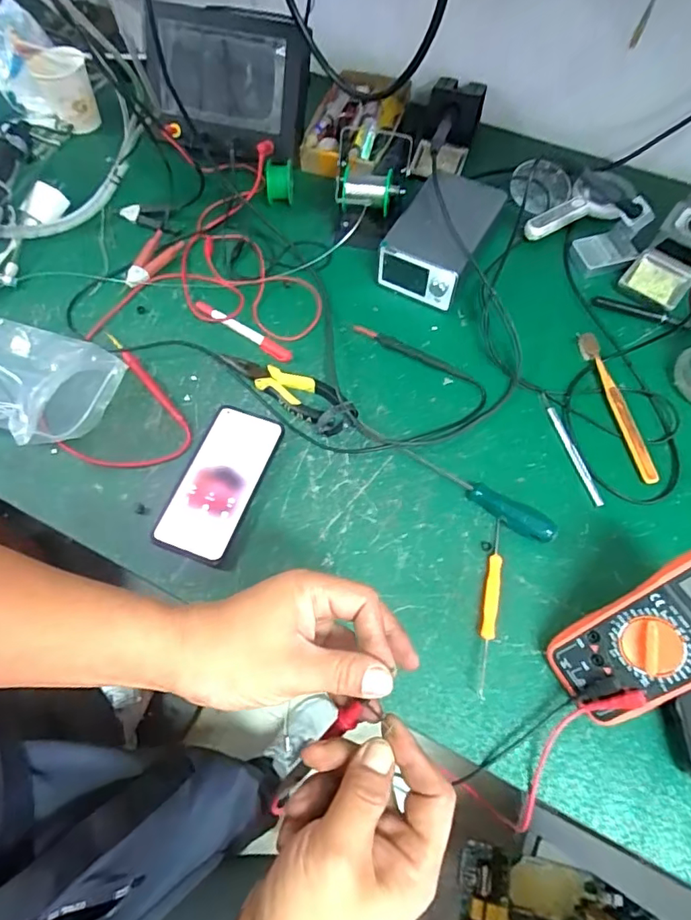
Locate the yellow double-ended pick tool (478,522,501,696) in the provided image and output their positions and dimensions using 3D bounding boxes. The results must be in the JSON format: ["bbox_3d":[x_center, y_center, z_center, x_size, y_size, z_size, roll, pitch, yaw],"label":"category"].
[{"bbox_3d":[0.132,0.130,0.480,0.013,0.015,0.161,11,66,5],"label":"yellow double-ended pick tool"}]

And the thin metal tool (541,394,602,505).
[{"bbox_3d":[0.237,-0.013,0.553,0.012,0.006,0.134,-14,66,-6],"label":"thin metal tool"}]

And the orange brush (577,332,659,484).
[{"bbox_3d":[0.294,-0.063,0.570,0.020,0.009,0.188,-7,65,-3],"label":"orange brush"}]

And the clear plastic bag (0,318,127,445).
[{"bbox_3d":[-0.363,-0.097,0.548,0.230,0.078,0.138,21,67,9],"label":"clear plastic bag"}]

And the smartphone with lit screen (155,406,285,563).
[{"bbox_3d":[-0.125,0.020,0.528,0.077,0.016,0.160,17,66,8],"label":"smartphone with lit screen"}]

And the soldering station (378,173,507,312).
[{"bbox_3d":[0.119,-0.268,0.635,0.107,0.073,0.169,26,68,11],"label":"soldering station"}]

